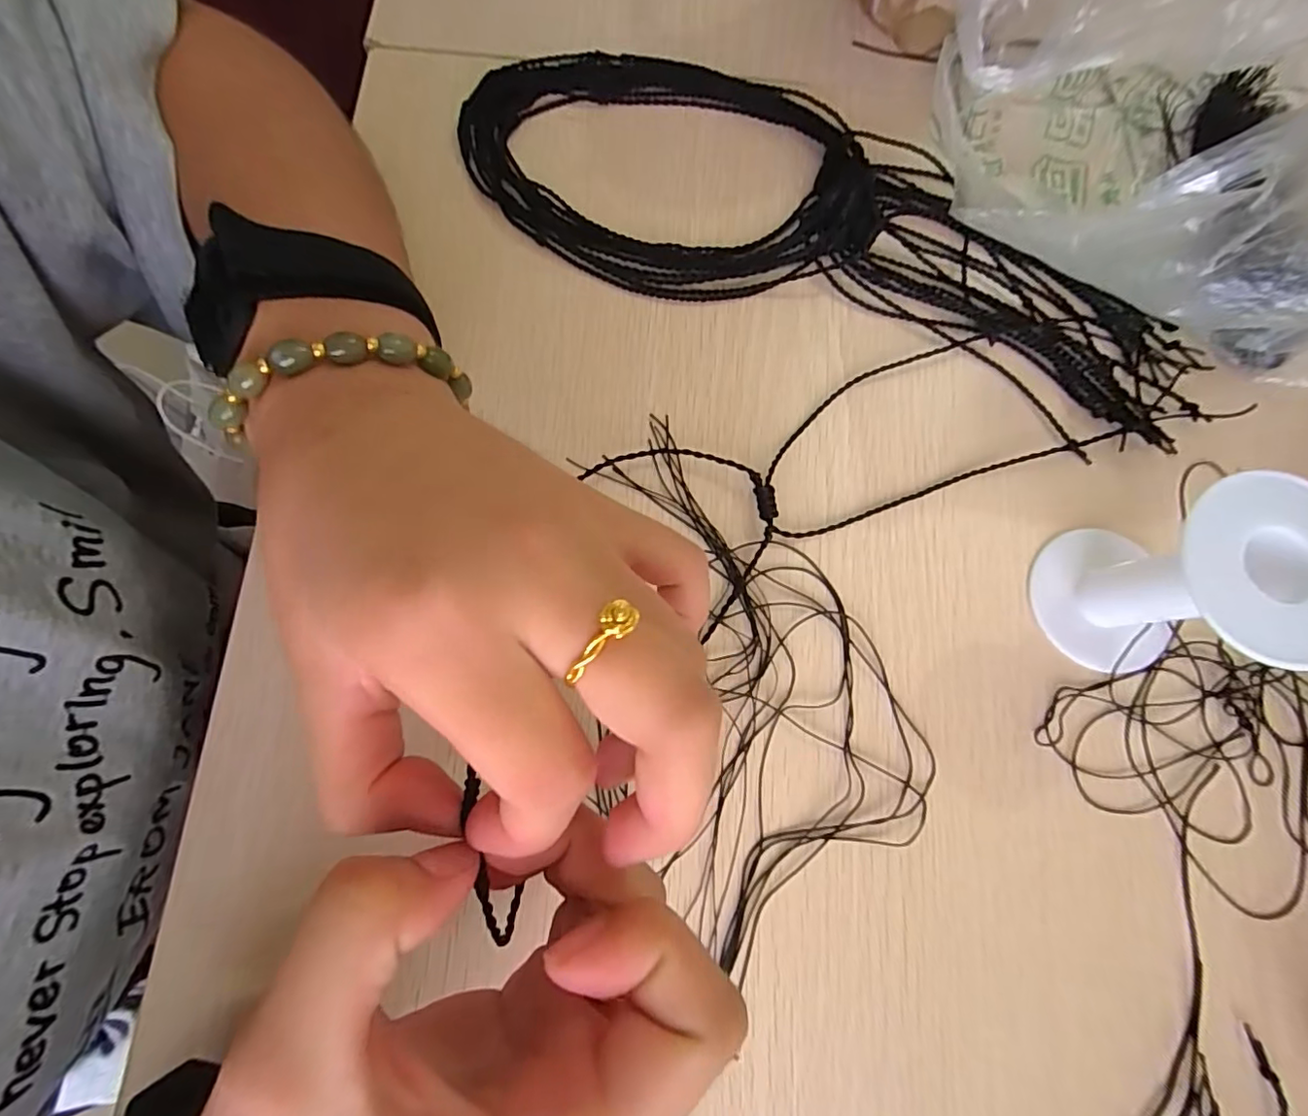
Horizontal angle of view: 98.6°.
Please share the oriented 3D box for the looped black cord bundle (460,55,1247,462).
[{"bbox_3d":[0.082,-0.157,0.258,0.344,0.015,0.131,21,78,4],"label":"looped black cord bundle"}]

